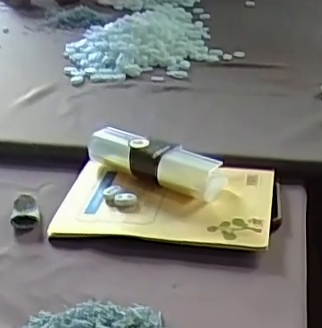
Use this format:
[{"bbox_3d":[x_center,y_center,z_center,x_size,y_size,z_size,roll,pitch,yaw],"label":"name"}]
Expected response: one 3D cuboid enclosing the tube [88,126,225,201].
[{"bbox_3d":[-0.008,-0.005,0.610,0.160,0.038,0.047,18,36,34],"label":"tube"}]

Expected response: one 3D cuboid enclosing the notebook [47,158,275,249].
[{"bbox_3d":[0.005,0.036,0.577,0.203,0.018,0.128,3,29,11],"label":"notebook"}]

